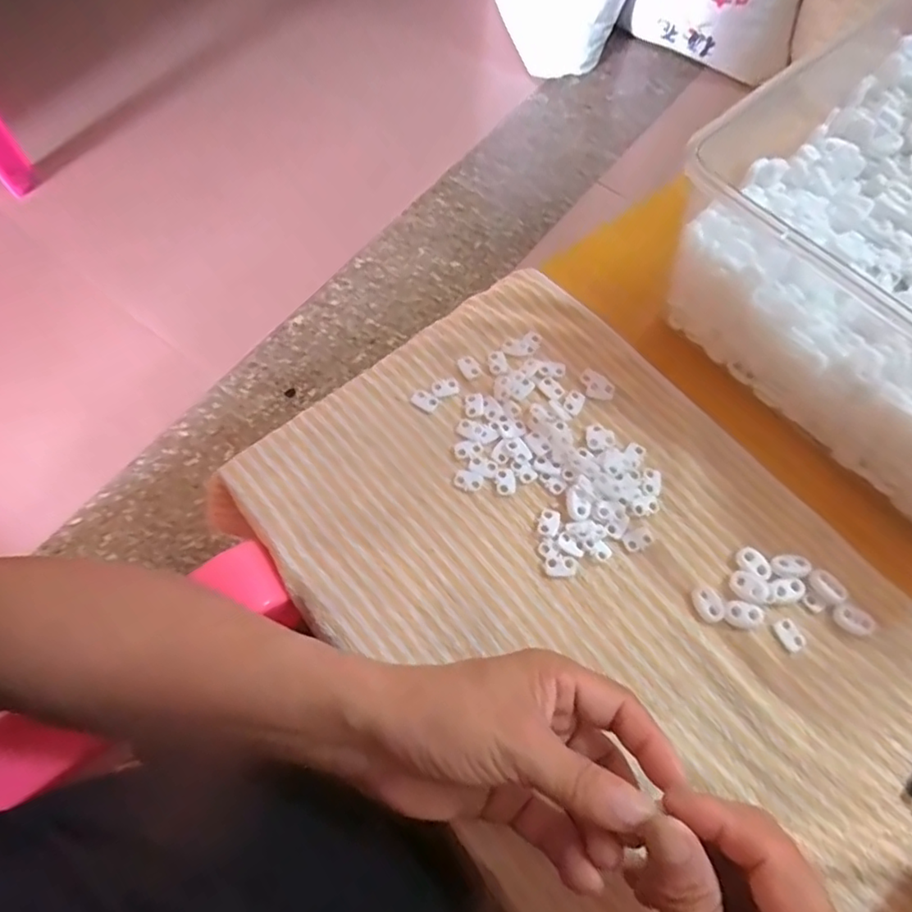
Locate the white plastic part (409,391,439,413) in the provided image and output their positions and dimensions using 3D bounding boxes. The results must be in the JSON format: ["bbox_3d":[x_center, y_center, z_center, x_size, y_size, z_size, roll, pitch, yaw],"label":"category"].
[{"bbox_3d":[-0.021,-0.037,0.404,0.017,0.004,0.012,27,69,10],"label":"white plastic part"}]

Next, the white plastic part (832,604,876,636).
[{"bbox_3d":[0.231,0.095,0.349,0.021,0.005,0.014,41,72,15],"label":"white plastic part"}]

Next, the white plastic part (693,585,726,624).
[{"bbox_3d":[0.149,0.087,0.354,0.015,0.005,0.021,-12,68,-6],"label":"white plastic part"}]

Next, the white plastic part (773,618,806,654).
[{"bbox_3d":[0.194,0.103,0.347,0.014,0.004,0.018,-29,70,-12],"label":"white plastic part"}]

